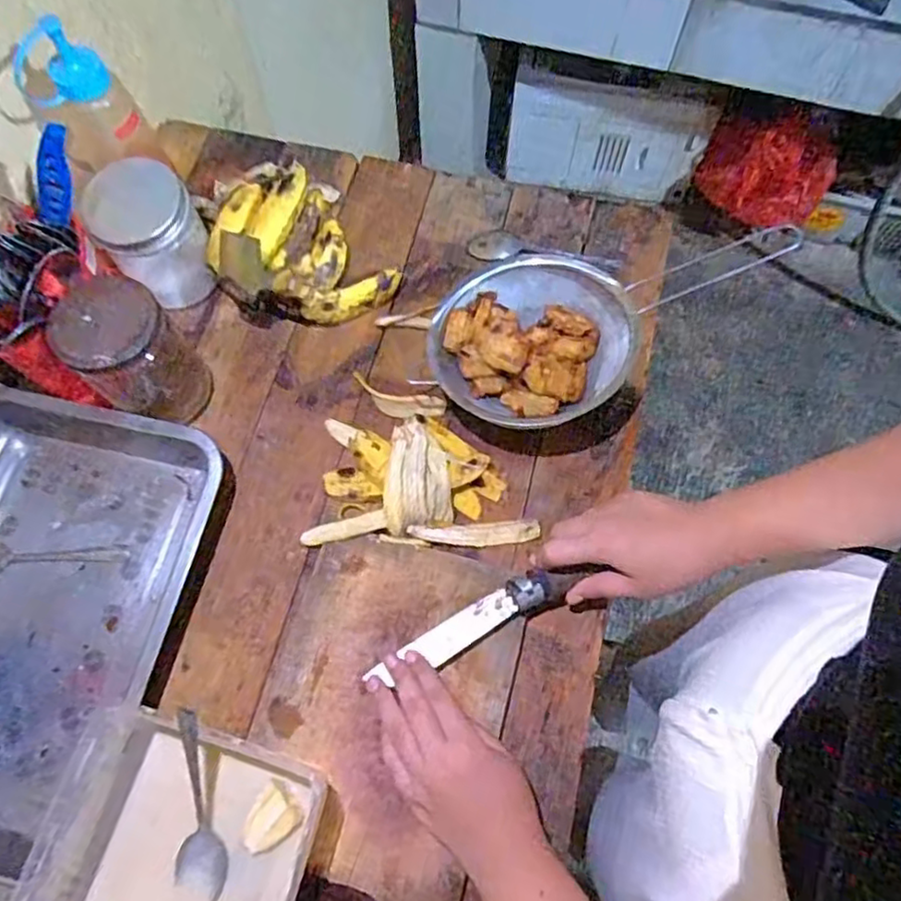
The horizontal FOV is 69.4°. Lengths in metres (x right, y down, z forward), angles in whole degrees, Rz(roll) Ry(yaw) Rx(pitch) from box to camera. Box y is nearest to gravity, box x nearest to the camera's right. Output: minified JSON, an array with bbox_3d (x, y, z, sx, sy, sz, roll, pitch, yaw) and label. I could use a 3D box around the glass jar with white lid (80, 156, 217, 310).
[{"bbox_3d":[-0.272,-0.200,0.599,0.081,0.116,0.079,-1,66,3],"label":"glass jar with white lid"}]

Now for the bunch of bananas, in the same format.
[{"bbox_3d":[-0.160,-0.209,0.626,0.142,0.094,0.192,-29,68,-9],"label":"bunch of bananas"}]

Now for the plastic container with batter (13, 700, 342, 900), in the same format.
[{"bbox_3d":[-0.179,0.278,0.433,0.170,0.074,0.163,15,68,9],"label":"plastic container with batter"}]

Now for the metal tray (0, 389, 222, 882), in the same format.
[{"bbox_3d":[-0.349,0.120,0.521,0.242,0.051,0.332,15,68,9],"label":"metal tray"}]

